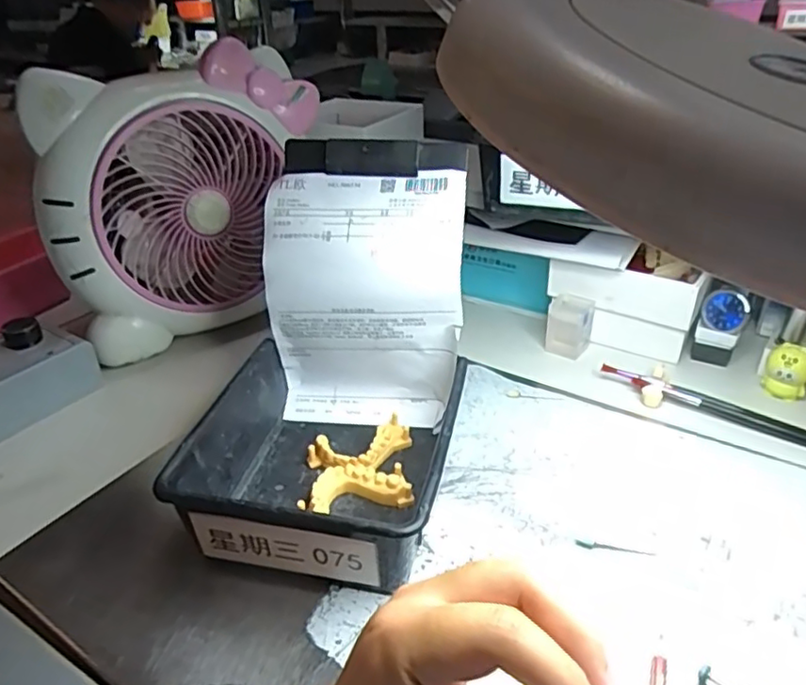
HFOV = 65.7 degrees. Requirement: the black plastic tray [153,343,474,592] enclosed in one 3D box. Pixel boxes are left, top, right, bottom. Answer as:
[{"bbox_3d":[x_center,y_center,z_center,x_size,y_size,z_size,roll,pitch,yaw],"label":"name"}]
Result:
[{"bbox_3d":[-0.049,0.077,0.425,0.160,0.067,0.171,5,32,11],"label":"black plastic tray"}]

